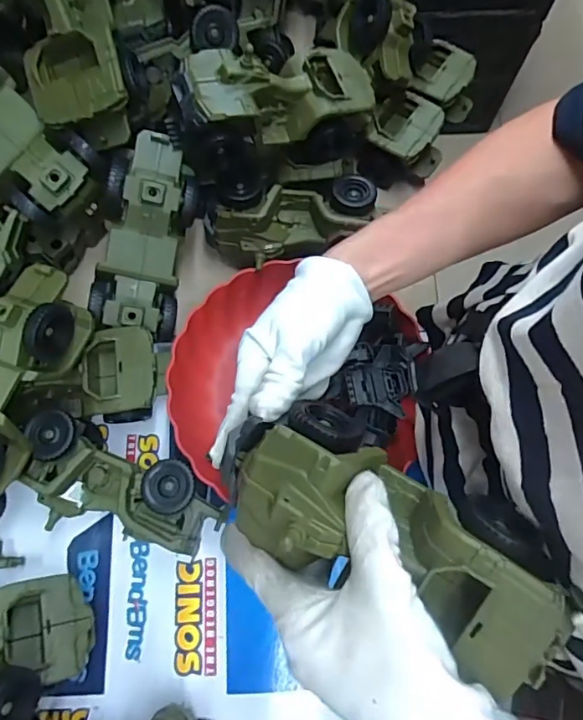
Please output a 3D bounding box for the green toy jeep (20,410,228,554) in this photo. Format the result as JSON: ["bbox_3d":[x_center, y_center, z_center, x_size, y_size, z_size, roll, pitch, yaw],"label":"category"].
[{"bbox_3d":[-0.151,0.120,0.464,0.177,0.080,0.091,26,75,6],"label":"green toy jeep"}]

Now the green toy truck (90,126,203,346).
[{"bbox_3d":[-0.140,-0.118,0.491,0.083,0.070,0.178,12,99,3],"label":"green toy truck"}]

